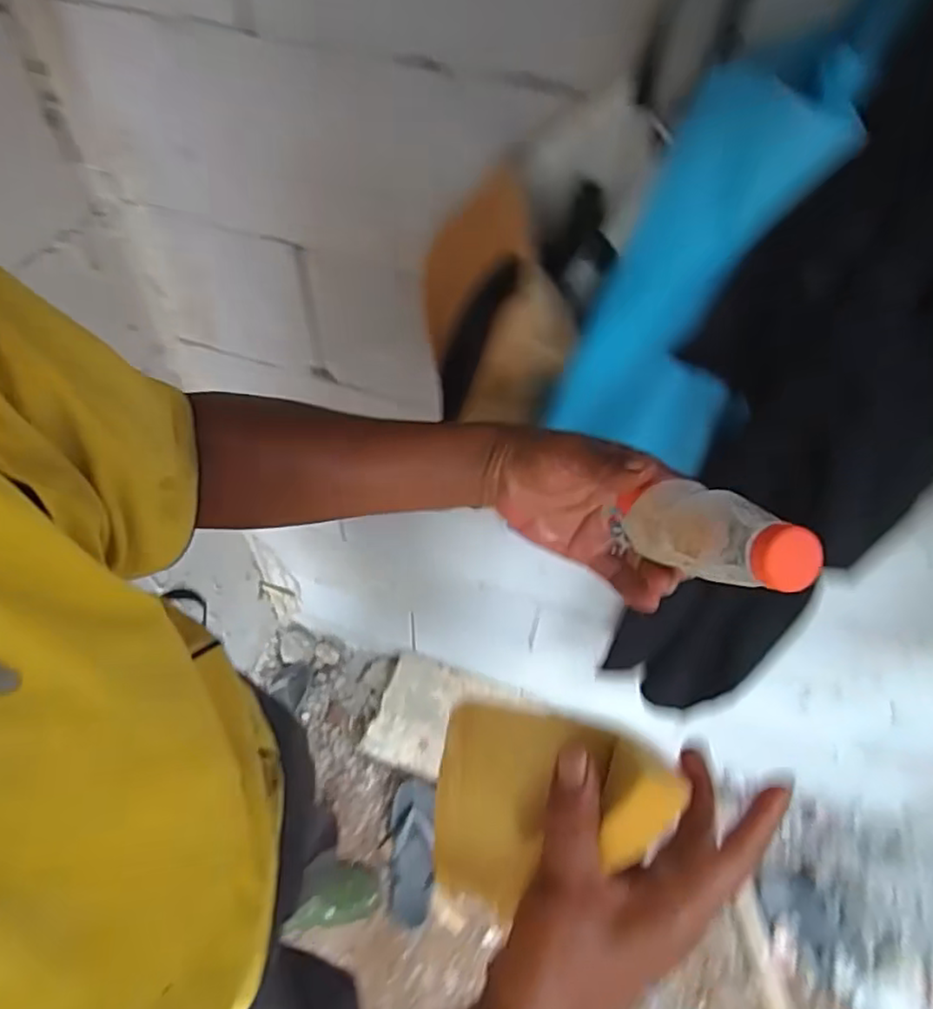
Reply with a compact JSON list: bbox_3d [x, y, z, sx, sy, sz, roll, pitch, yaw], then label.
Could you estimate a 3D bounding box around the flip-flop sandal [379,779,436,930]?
[{"bbox_3d":[-0.111,0.674,1.254,0.095,0.051,0.255,1,54,-2],"label":"flip-flop sandal"}]

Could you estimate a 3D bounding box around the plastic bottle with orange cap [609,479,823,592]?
[{"bbox_3d":[0.118,0.015,0.305,0.044,0.114,0.047,-1,94,-14],"label":"plastic bottle with orange cap"}]

